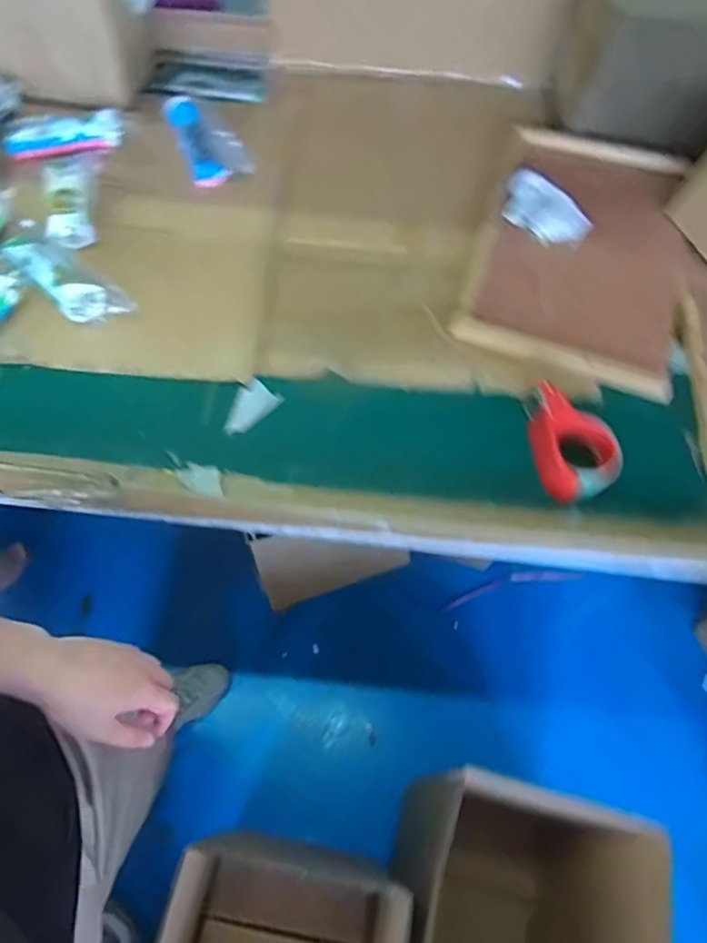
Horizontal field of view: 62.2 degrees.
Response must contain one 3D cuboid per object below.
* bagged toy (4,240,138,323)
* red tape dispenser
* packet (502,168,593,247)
[{"bbox_3d":[-0.398,-0.262,0.801,0.203,0.044,0.076,33,65,14],"label":"bagged toy"},{"bbox_3d":[0.261,-0.046,0.729,0.101,0.045,0.162,-10,62,-9],"label":"red tape dispenser"},{"bbox_3d":[0.304,-0.417,0.930,0.147,0.028,0.106,41,67,18],"label":"packet"}]

